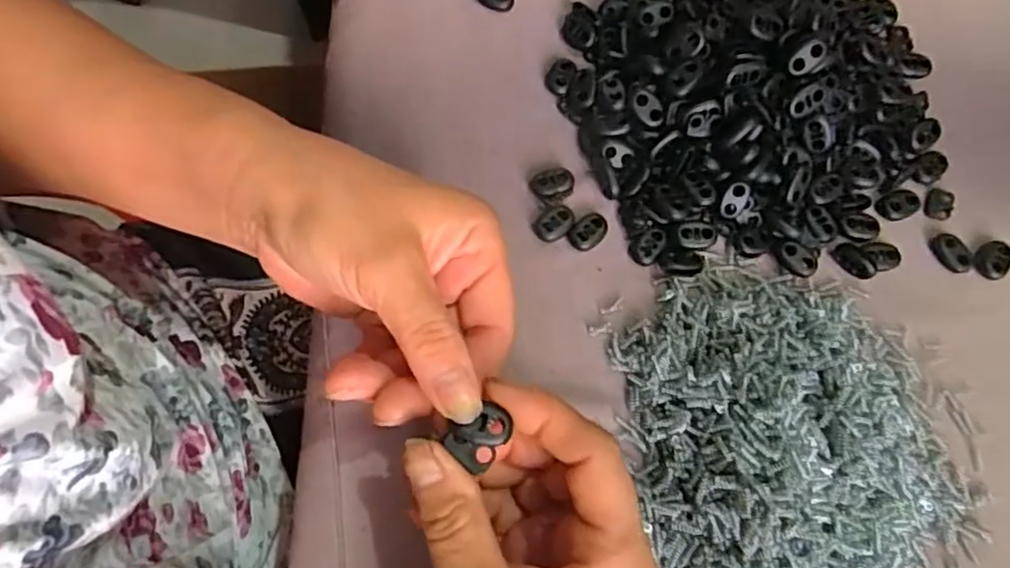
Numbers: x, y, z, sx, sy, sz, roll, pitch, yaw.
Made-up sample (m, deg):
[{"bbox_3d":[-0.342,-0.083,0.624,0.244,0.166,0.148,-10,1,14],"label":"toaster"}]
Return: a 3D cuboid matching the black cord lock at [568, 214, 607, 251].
[{"bbox_3d":[0.042,-0.026,0.325,0.020,0.005,0.015,-37,76,-13],"label":"black cord lock"}]

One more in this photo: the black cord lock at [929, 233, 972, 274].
[{"bbox_3d":[0.229,-0.016,0.332,0.015,0.007,0.022,-24,74,-9],"label":"black cord lock"}]

